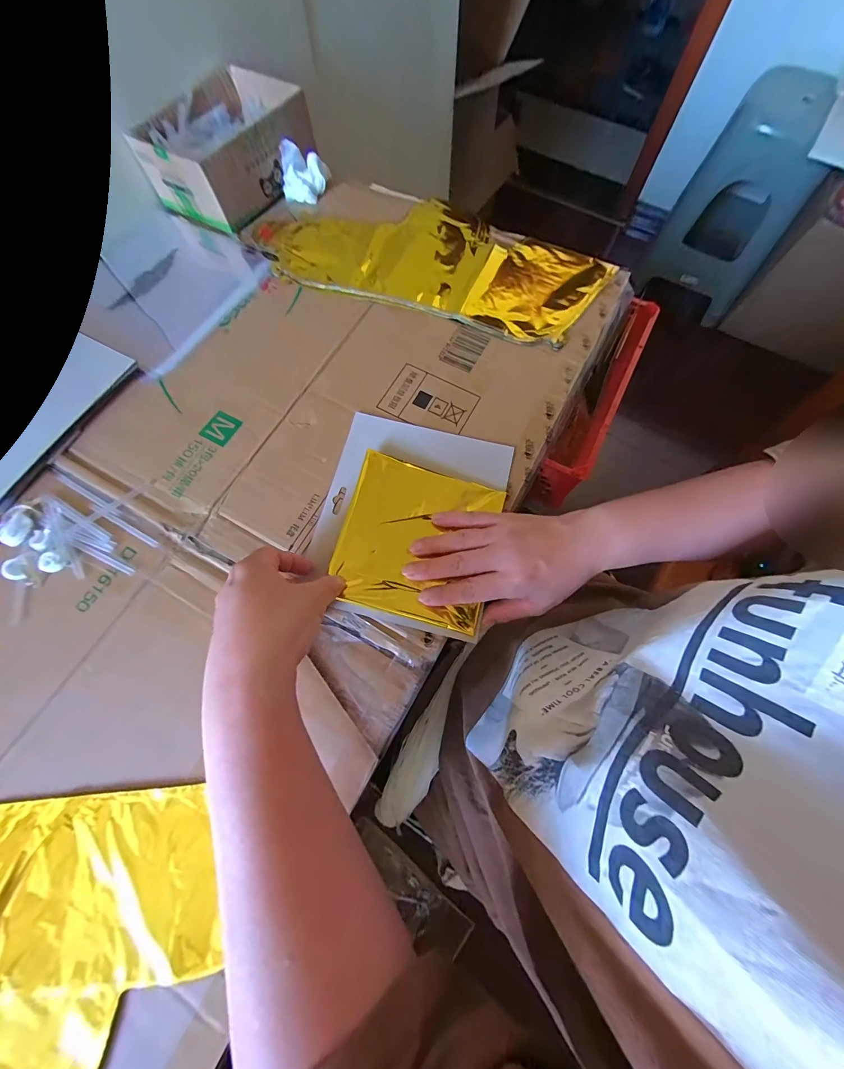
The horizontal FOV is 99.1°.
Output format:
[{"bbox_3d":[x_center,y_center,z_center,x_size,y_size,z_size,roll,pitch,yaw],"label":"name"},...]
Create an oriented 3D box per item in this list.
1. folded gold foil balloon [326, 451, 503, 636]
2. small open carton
[{"bbox_3d":[-0.004,0.003,0.325,0.133,0.014,0.138,14,73,5],"label":"folded gold foil balloon"},{"bbox_3d":[-0.243,-0.500,0.461,0.148,0.066,0.192,35,76,11],"label":"small open carton"}]

